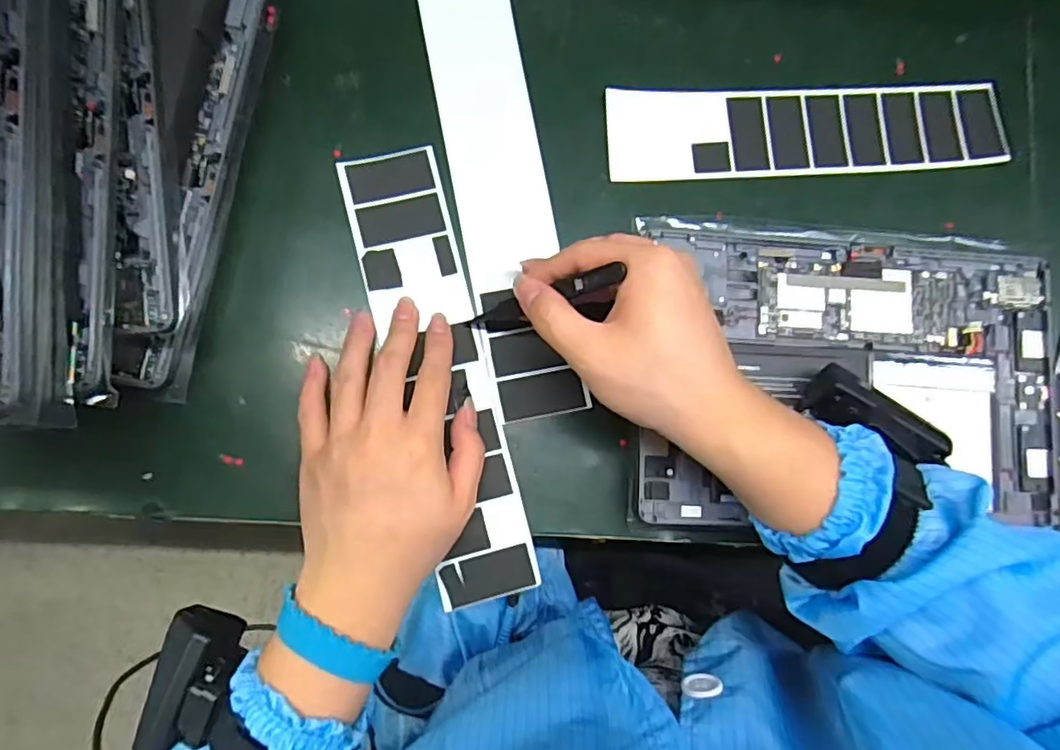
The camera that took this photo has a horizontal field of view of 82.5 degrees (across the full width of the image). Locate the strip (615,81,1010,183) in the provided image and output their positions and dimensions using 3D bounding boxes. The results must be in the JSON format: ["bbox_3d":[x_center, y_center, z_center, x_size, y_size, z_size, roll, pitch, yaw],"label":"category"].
[{"bbox_3d":[0.183,-0.161,0.397,0.268,0.008,0.057,-4,84,-6],"label":"strip"}]

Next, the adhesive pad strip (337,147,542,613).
[{"bbox_3d":[-0.053,-0.002,0.355,0.058,0.007,0.267,-14,86,-6],"label":"adhesive pad strip"}]

